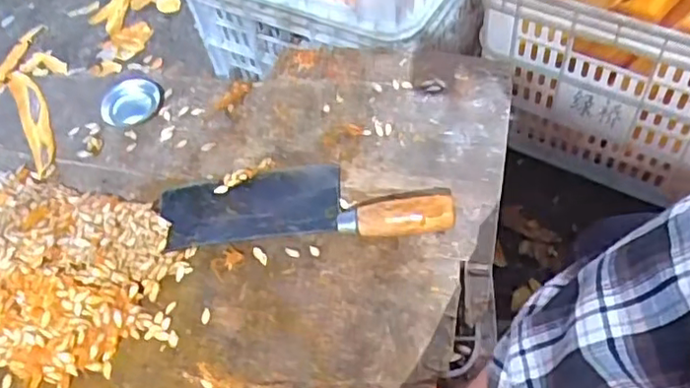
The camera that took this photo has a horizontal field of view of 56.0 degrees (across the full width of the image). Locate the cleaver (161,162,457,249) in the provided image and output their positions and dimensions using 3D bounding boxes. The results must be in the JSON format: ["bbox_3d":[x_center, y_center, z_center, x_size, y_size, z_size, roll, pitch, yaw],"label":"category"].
[{"bbox_3d":[-0.040,0.003,0.592,0.271,0.040,0.090,-1,56,3],"label":"cleaver"}]

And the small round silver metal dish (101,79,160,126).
[{"bbox_3d":[-0.230,-0.100,0.698,0.059,0.015,0.052,-13,55,-2],"label":"small round silver metal dish"}]

